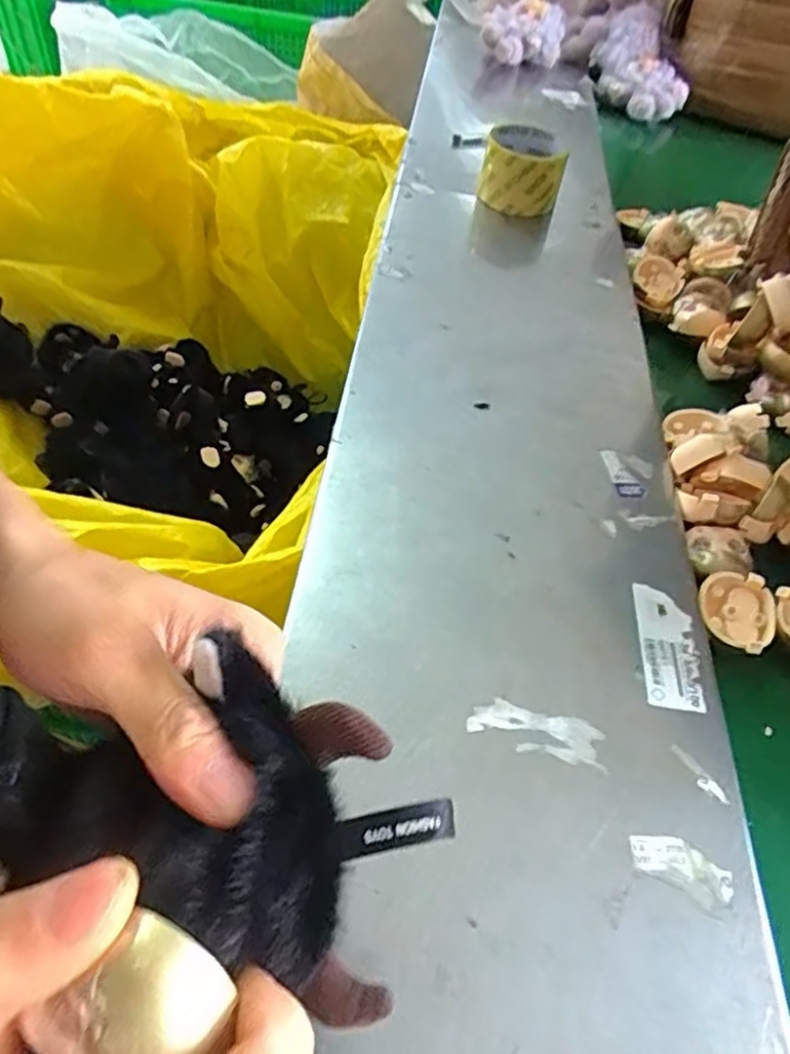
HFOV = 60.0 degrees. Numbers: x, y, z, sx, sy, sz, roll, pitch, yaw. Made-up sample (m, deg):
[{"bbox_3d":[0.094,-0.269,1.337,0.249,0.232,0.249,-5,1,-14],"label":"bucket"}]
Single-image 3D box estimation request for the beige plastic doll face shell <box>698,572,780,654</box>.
[{"bbox_3d":[0.212,0.051,0.424,0.046,0.016,0.046,22,51,11],"label":"beige plastic doll face shell"}]

